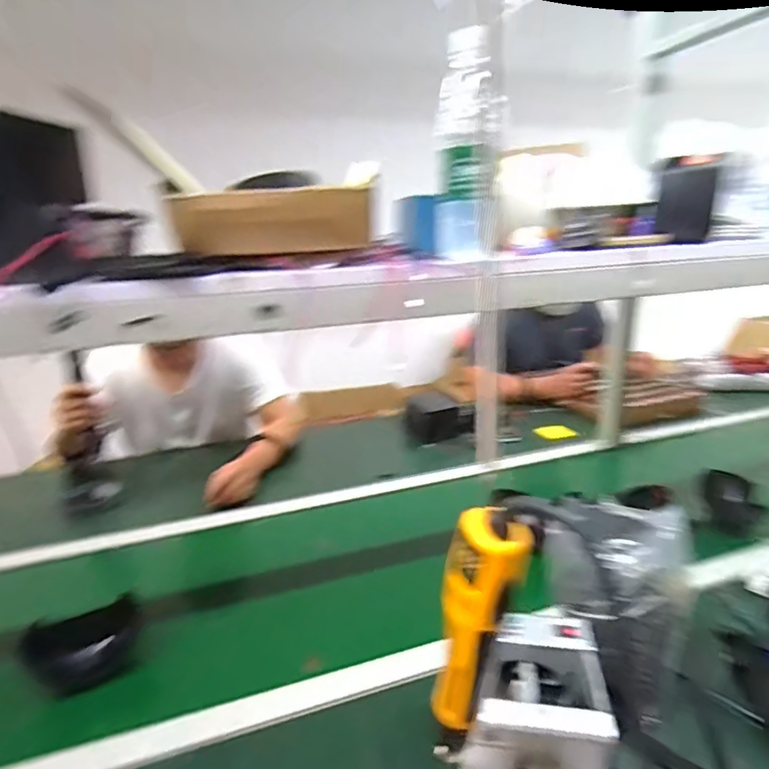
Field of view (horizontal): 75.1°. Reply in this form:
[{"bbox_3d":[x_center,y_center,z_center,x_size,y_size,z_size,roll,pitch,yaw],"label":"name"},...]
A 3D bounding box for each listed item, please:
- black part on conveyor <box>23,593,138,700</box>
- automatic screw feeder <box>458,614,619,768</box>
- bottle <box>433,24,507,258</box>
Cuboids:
[{"bbox_3d":[-0.386,0.342,0.652,0.122,0.085,0.047,-10,19,-25],"label":"black part on conveyor"},{"bbox_3d":[0.132,0.336,0.457,0.123,0.159,0.171,2,18,12],"label":"automatic screw feeder"},{"bbox_3d":[0.092,-0.256,0.544,0.068,0.219,0.063,2,18,11],"label":"bottle"}]

